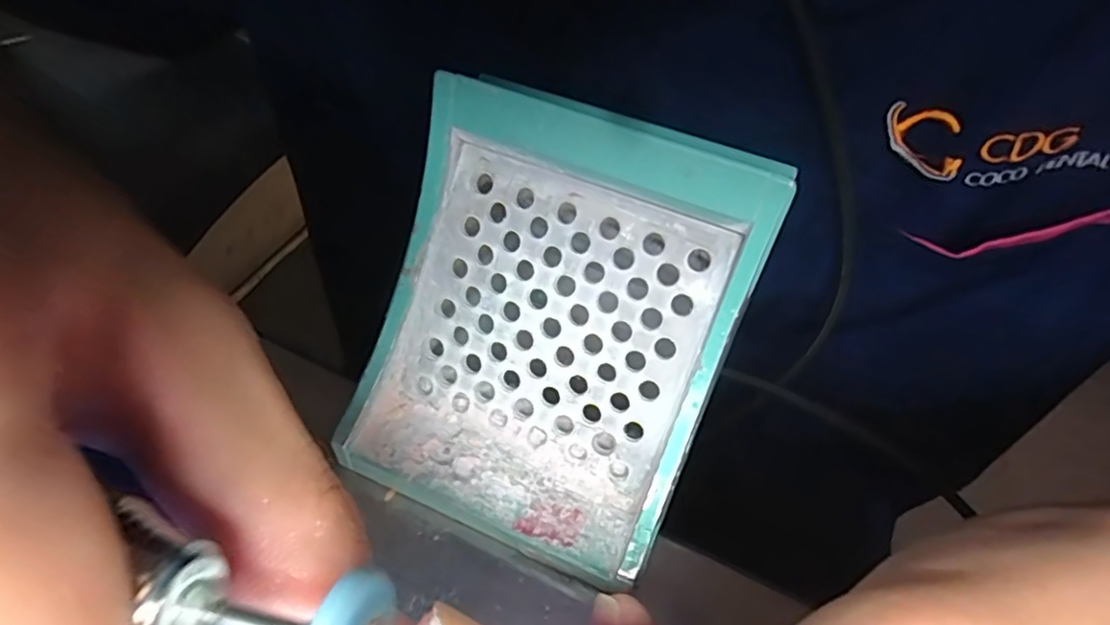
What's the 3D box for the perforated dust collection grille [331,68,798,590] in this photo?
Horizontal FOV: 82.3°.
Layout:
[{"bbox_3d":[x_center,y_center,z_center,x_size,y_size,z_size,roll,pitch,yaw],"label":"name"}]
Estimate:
[{"bbox_3d":[-0.003,0.003,0.134,0.072,0.090,0.015,22,12,11],"label":"perforated dust collection grille"}]

